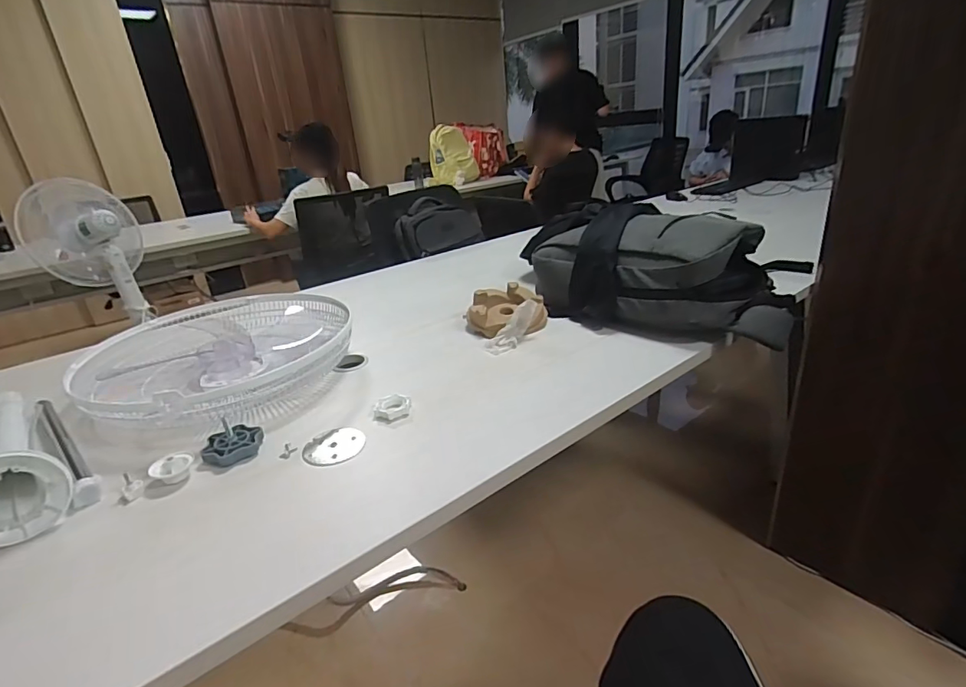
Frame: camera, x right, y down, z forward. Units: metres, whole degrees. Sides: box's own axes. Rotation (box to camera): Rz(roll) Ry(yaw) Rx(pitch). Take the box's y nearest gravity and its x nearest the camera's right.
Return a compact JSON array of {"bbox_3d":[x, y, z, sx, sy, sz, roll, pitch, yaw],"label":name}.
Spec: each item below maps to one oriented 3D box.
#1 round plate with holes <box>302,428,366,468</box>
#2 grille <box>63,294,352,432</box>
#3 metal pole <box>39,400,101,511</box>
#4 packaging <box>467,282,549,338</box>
[{"bbox_3d":[-0.204,0.140,0.683,0.078,0.007,0.076,-4,31,2],"label":"round plate with holes"},{"bbox_3d":[-0.464,0.019,0.906,0.428,0.079,0.433,14,30,36],"label":"grille"},{"bbox_3d":[-0.606,0.139,0.723,0.032,0.024,0.359,-25,31,-38],"label":"metal pole"},{"bbox_3d":[0.046,-0.068,1.008,0.144,0.060,0.155,-4,24,2],"label":"packaging"}]

